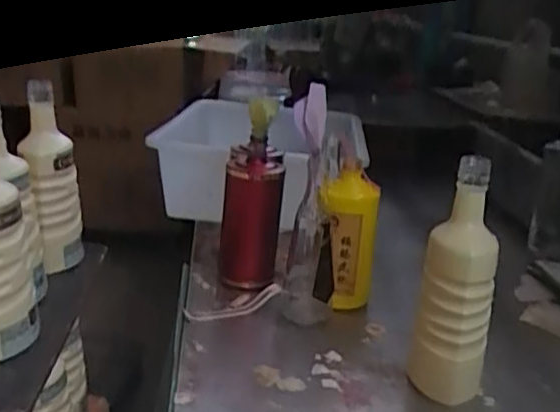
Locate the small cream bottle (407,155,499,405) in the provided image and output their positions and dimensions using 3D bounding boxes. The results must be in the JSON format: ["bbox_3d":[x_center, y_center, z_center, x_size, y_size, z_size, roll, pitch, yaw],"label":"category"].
[{"bbox_3d":[0.182,0.081,0.673,0.071,0.243,0.079,10,19,19],"label":"small cream bottle"}]

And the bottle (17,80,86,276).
[{"bbox_3d":[-0.263,-0.023,0.771,0.065,0.213,0.060,-6,20,-18],"label":"bottle"}]

